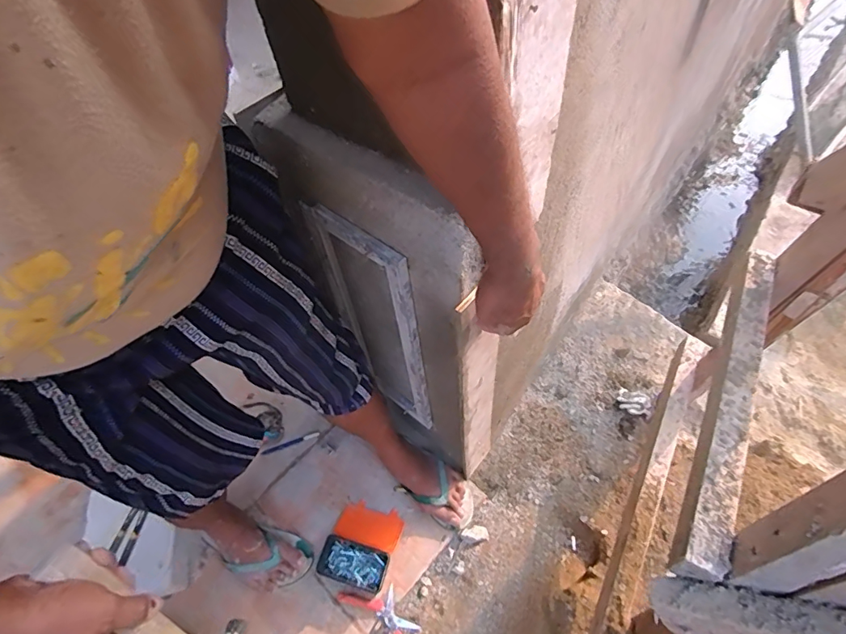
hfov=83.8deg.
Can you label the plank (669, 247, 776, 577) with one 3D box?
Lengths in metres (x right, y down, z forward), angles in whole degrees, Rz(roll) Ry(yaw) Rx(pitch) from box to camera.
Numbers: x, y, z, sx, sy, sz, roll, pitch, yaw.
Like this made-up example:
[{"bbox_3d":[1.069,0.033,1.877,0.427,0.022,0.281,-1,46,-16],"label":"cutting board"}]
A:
[{"bbox_3d":[0.401,0.083,0.610,0.048,0.048,0.505,22,59,20],"label":"plank"}]

